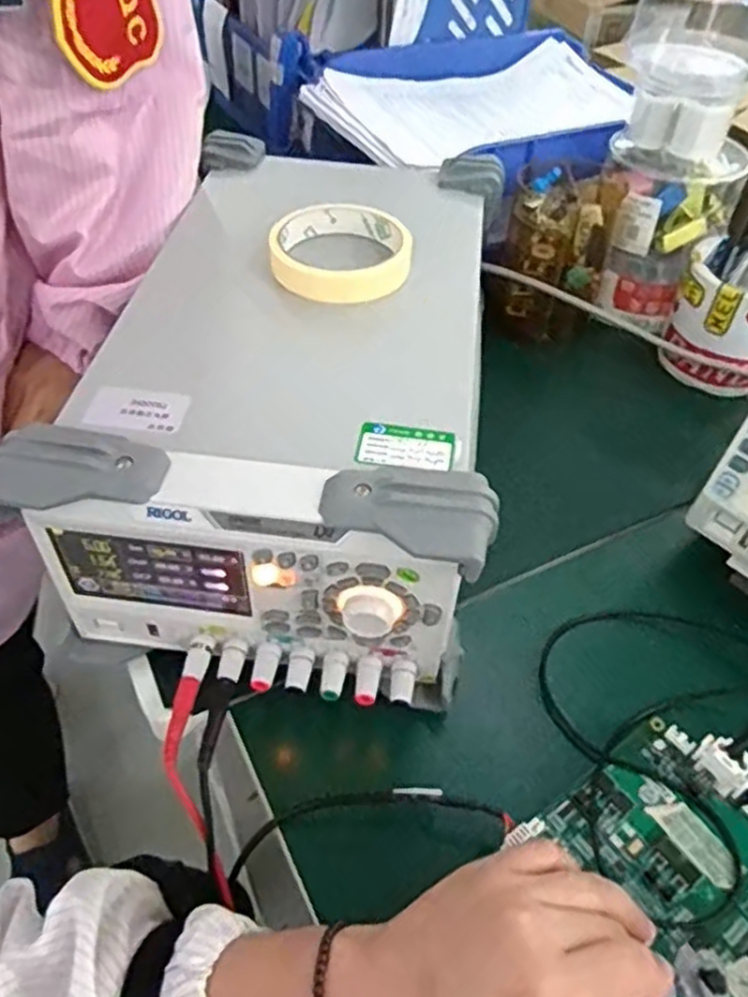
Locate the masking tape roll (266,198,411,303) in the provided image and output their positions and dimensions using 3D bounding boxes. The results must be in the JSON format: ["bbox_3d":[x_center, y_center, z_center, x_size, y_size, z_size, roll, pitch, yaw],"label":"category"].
[{"bbox_3d":[-0.023,-0.165,0.499,0.089,0.026,0.089,1,48,-1],"label":"masking tape roll"}]

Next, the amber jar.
[{"bbox_3d":[0.163,-0.226,0.687,0.099,0.122,0.103,14,49,10],"label":"amber jar"}]

